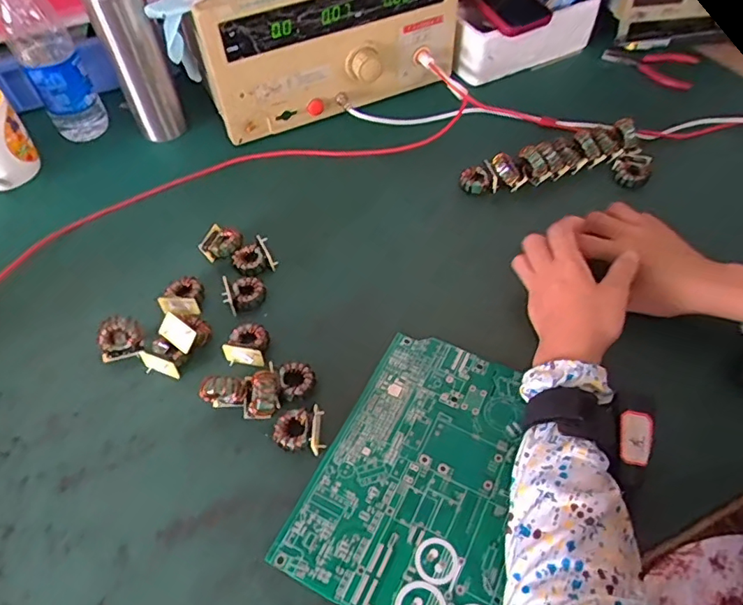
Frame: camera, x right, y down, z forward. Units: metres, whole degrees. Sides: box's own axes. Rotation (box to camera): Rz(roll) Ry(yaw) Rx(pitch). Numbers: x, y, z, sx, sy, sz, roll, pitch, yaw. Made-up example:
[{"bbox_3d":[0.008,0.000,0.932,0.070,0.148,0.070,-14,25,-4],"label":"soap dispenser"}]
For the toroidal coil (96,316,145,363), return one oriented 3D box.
[{"bbox_3d":[-0.225,0.032,0.471,0.037,0.029,0.031,-12,55,-7],"label":"toroidal coil"}]

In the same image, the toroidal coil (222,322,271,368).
[{"bbox_3d":[-0.112,0.036,0.475,0.036,0.018,0.039,1,54,3],"label":"toroidal coil"}]

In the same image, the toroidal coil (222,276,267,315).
[{"bbox_3d":[-0.124,-0.011,0.508,0.039,0.018,0.038,-29,59,-18],"label":"toroidal coil"}]

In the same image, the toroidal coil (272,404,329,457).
[{"bbox_3d":[-0.058,0.103,0.426,0.041,0.020,0.033,6,55,6],"label":"toroidal coil"}]

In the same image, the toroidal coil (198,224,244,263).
[{"bbox_3d":[-0.157,-0.062,0.542,0.042,0.022,0.036,37,63,25],"label":"toroidal coil"}]

